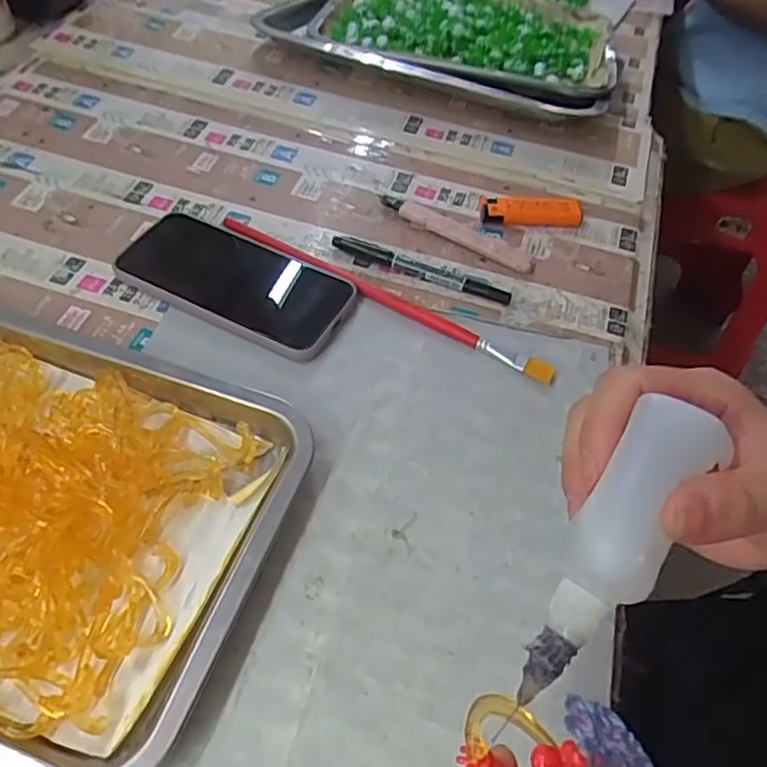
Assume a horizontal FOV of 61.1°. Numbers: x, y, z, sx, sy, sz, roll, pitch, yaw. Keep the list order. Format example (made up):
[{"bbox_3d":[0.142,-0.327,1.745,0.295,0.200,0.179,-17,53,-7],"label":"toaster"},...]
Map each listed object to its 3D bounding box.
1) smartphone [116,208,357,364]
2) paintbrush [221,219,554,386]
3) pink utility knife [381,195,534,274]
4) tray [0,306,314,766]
[{"bbox_3d":[-0.108,-0.074,0.457,0.173,0.011,0.079,25,54,15],"label":"smartphone"},{"bbox_3d":[-0.004,-0.063,0.458,0.265,0.010,0.014,28,55,17],"label":"paintbrush"},{"bbox_3d":[0.055,-0.120,0.503,0.132,0.012,0.019,29,55,17],"label":"pink utility knife"},{"bbox_3d":[-0.210,0.050,0.337,0.306,0.041,0.214,17,52,9],"label":"tray"}]

